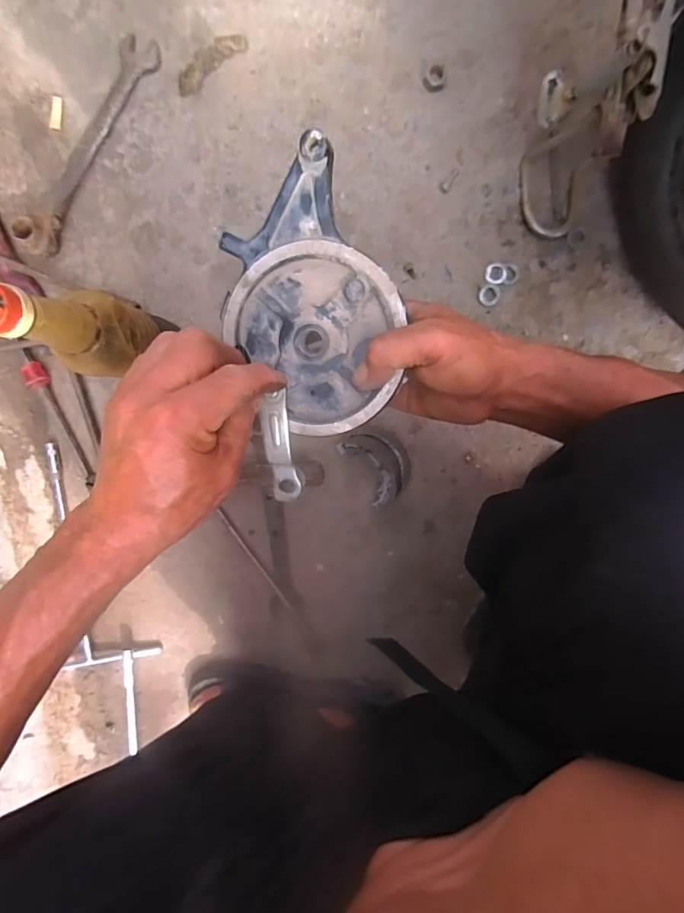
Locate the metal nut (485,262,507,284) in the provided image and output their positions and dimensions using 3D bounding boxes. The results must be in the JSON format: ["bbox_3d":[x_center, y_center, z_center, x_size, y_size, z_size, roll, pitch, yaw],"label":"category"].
[{"bbox_3d":[0.184,-0.218,0.557,0.023,0.005,0.026,4,97,1],"label":"metal nut"}]

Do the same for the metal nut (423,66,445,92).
[{"bbox_3d":[0.104,-0.426,0.527,0.022,0.013,0.025,-14,96,3],"label":"metal nut"}]

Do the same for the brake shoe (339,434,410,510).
[{"bbox_3d":[0.045,0.008,0.557,0.066,0.040,0.097,-32,95,5],"label":"brake shoe"}]

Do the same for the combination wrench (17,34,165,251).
[{"bbox_3d":[-0.293,-0.355,0.530,0.045,0.044,0.277,30,97,-3],"label":"combination wrench"}]

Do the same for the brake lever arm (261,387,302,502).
[{"bbox_3d":[-0.044,-0.004,0.337,0.021,0.010,0.084,-4,117,2],"label":"brake lever arm"}]

